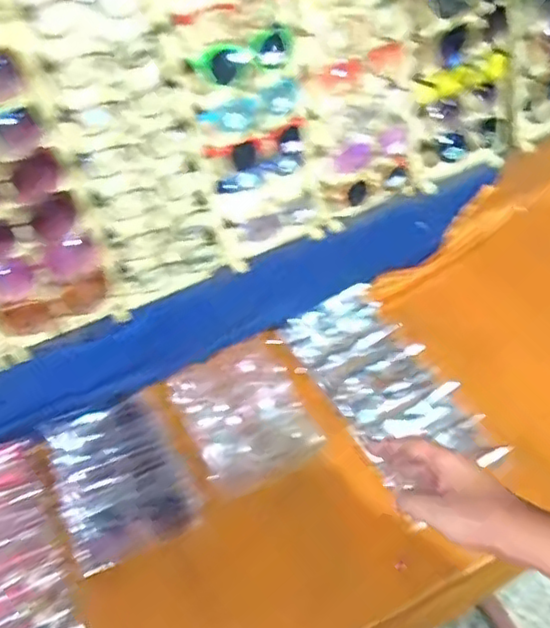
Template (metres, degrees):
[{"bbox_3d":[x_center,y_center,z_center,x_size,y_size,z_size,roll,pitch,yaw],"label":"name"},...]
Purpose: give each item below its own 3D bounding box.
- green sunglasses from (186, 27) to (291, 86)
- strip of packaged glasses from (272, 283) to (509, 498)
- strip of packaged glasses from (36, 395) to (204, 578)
[{"bbox_3d":[-0.037,-0.304,0.764,0.125,0.053,0.027,-16,55,-9],"label":"green sunglasses"},{"bbox_3d":[0.146,0.093,0.880,0.164,0.048,0.313,-25,57,-15],"label":"strip of packaged glasses"},{"bbox_3d":[-0.203,0.195,0.817,0.153,0.024,0.222,-24,57,-14],"label":"strip of packaged glasses"}]

